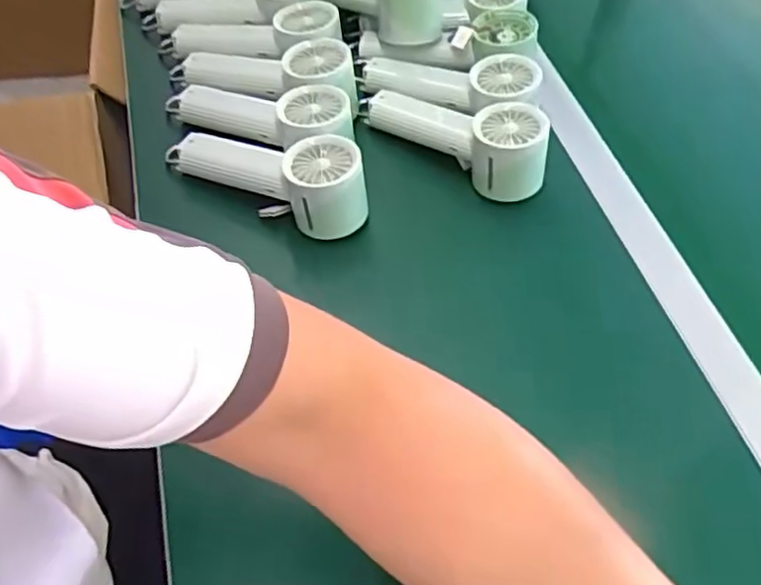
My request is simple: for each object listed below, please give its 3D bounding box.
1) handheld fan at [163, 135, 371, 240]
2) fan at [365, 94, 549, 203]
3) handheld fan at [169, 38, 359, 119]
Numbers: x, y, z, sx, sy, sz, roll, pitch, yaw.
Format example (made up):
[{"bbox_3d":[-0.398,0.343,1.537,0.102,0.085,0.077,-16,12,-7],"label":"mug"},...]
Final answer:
[{"bbox_3d":[-0.097,-0.100,0.576,0.194,0.063,0.061,15,55,25],"label":"handheld fan"},{"bbox_3d":[0.069,-0.140,0.610,0.180,0.063,0.064,26,57,32],"label":"fan"},{"bbox_3d":[-0.118,-0.194,0.644,0.200,0.063,0.069,5,54,17],"label":"handheld fan"}]

